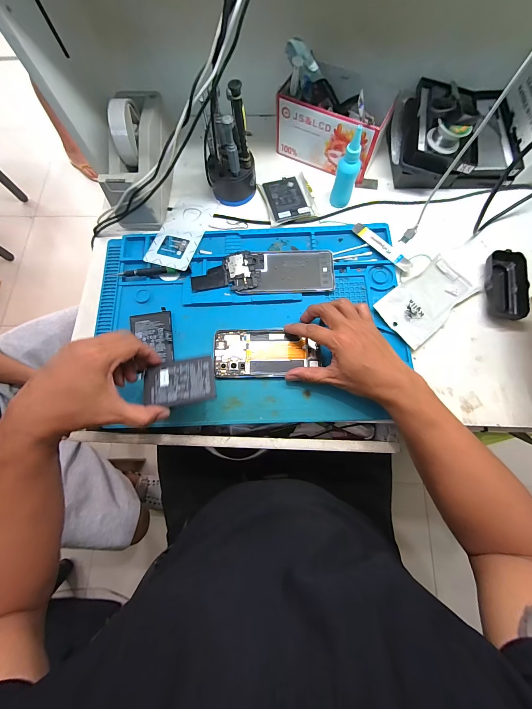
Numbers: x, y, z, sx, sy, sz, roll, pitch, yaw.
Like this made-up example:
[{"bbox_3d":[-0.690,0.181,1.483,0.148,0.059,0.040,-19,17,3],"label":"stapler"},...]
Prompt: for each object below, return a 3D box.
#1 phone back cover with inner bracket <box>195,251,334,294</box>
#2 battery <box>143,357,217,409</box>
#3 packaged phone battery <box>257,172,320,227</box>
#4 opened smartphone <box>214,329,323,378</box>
[{"bbox_3d":[-0.004,-0.131,0.442,0.221,0.012,0.071,-2,75,1],"label":"phone back cover with inner bracket"},{"bbox_3d":[-0.111,0.035,0.354,0.087,0.005,0.059,-8,66,-4],"label":"battery"},{"bbox_3d":[0.041,-0.276,0.488,0.087,0.005,0.099,-13,75,-2],"label":"packaged phone battery"},{"bbox_3d":[0.001,-0.002,0.414,0.155,0.015,0.072,0,75,0],"label":"opened smartphone"}]

